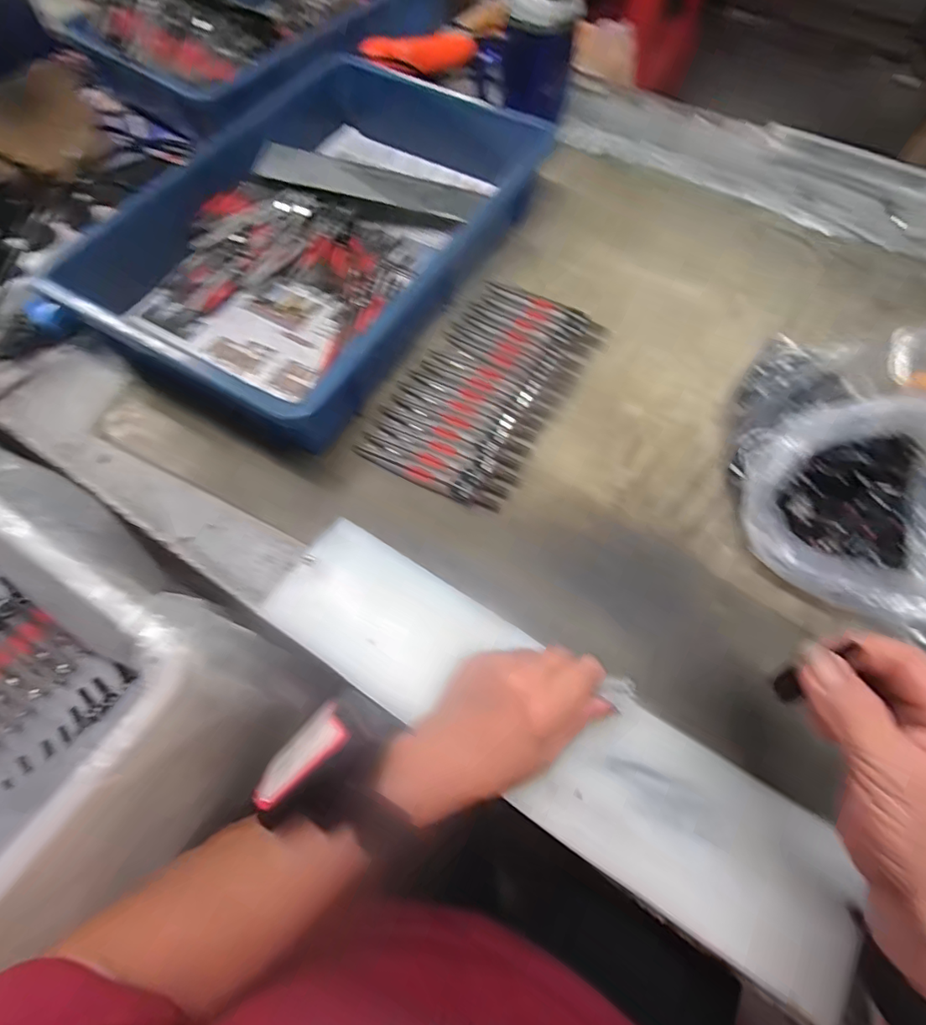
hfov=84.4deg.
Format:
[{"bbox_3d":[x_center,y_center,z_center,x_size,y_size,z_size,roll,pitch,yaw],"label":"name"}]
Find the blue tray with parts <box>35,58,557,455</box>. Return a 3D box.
[{"bbox_3d":[-0.124,-0.282,0.501,0.287,0.071,0.447,29,66,13],"label":"blue tray with parts"}]

